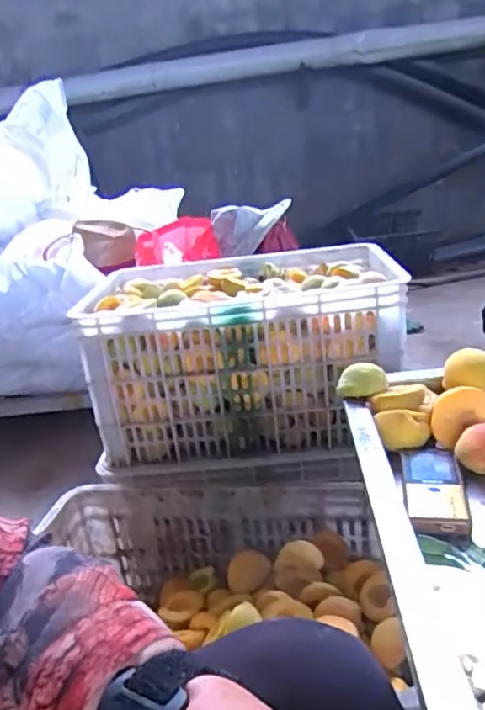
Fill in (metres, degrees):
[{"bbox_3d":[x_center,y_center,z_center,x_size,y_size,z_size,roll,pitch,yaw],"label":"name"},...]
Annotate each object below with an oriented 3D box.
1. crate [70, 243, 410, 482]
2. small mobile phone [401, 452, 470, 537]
[{"bbox_3d":[0.002,-0.005,1.025,0.469,0.267,0.318,-8,18,1],"label":"crate"},{"bbox_3d":[0.185,0.132,0.570,0.055,0.018,0.121,-4,19,12],"label":"small mobile phone"}]

